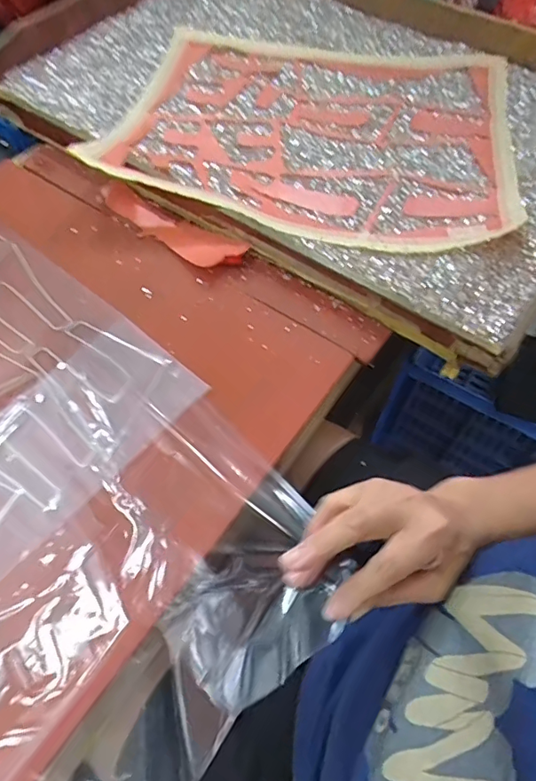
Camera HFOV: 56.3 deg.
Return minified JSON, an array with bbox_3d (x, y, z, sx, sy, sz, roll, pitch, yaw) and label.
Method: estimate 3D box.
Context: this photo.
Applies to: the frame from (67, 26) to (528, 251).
[{"bbox_3d":[0.077,-0.427,0.775,0.590,0.049,0.499,12,58,7],"label":"frame"}]

